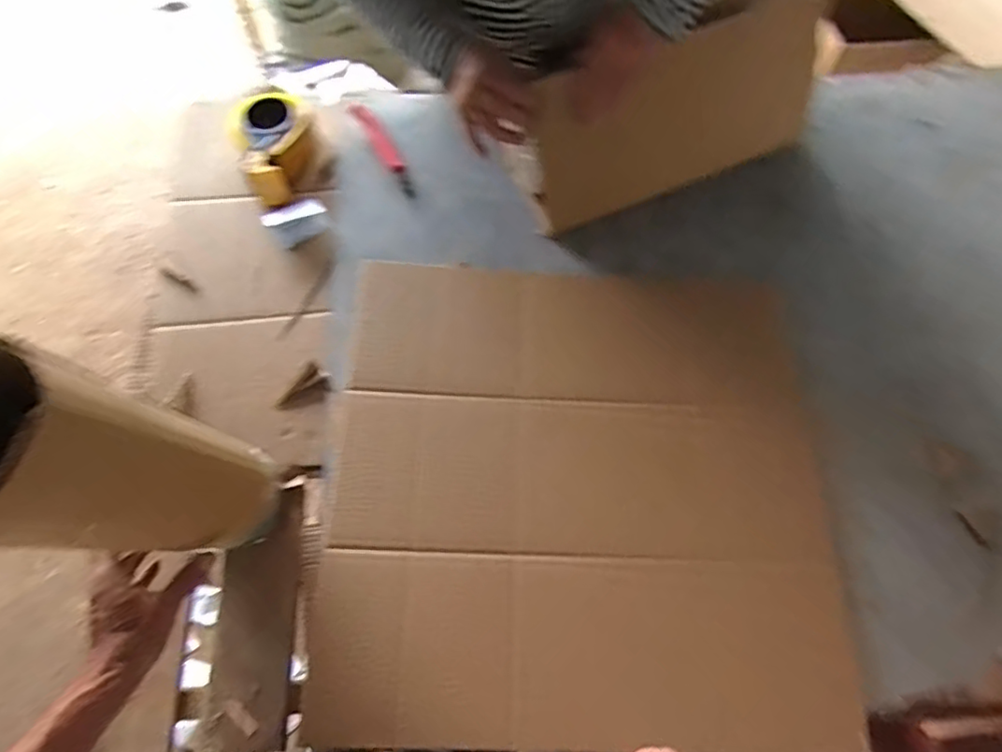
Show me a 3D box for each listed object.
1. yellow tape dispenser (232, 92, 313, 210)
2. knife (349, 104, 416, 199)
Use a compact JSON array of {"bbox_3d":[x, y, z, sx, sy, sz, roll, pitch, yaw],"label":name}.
[{"bbox_3d":[-0.328,-0.344,0.867,0.117,0.061,0.173,-21,68,-9],"label":"yellow tape dispenser"},{"bbox_3d":[-0.180,-0.348,0.883,0.029,0.027,0.184,-27,69,-12],"label":"knife"}]

